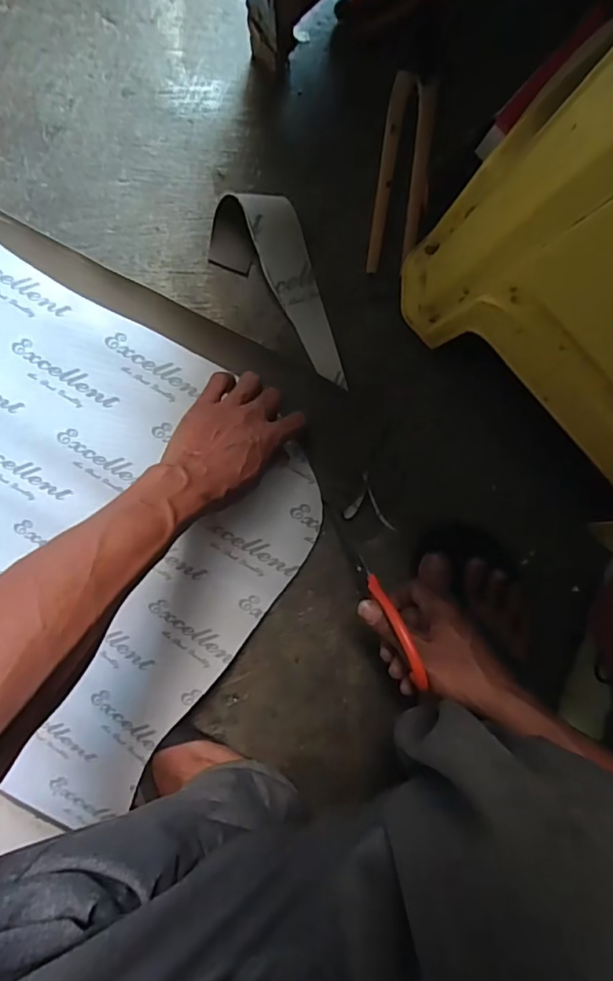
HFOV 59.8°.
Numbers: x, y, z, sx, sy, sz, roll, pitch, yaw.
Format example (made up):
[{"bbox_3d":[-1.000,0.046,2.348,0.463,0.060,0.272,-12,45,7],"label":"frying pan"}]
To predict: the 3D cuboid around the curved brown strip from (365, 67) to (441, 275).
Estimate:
[{"bbox_3d":[0.092,-0.300,0.502,0.046,0.016,0.178,7,95,0],"label":"curved brown strip"}]

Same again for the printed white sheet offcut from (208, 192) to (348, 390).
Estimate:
[{"bbox_3d":[-0.028,-0.179,0.512,0.089,0.042,0.181,-20,94,2],"label":"printed white sheet offcut"}]

